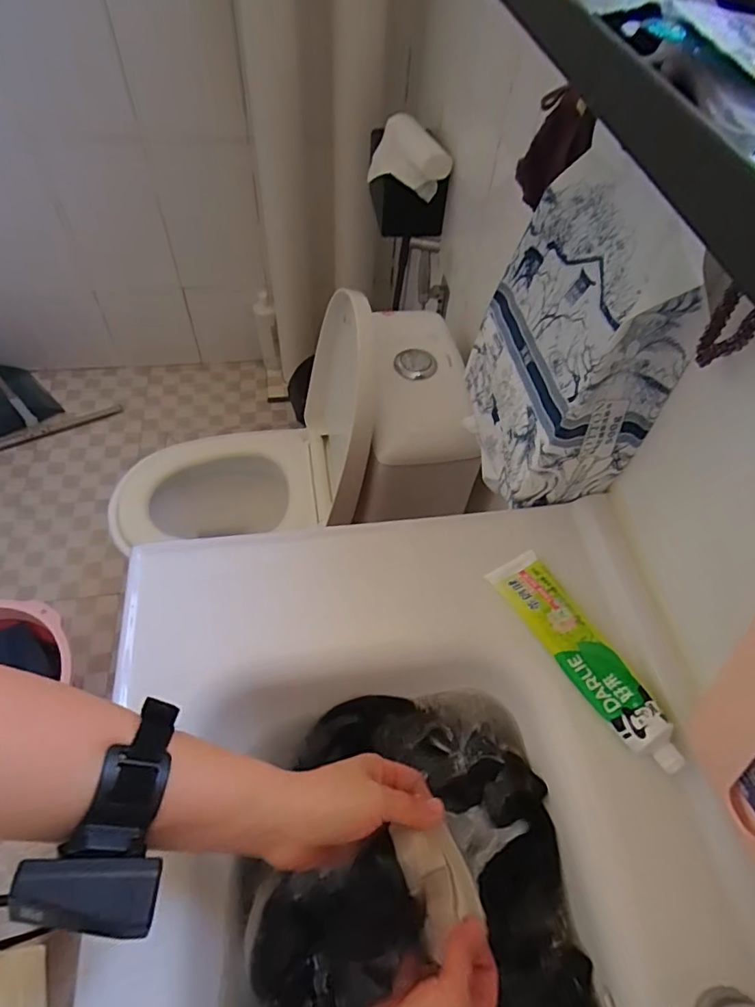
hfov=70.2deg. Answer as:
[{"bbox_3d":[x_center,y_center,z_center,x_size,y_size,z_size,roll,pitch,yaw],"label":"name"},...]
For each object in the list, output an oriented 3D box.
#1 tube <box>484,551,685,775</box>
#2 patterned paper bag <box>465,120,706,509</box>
[{"bbox_3d":[0.179,0.125,0.464,0.053,0.023,0.204,-24,60,-18],"label":"tube"},{"bbox_3d":[0.182,-0.149,0.519,0.129,0.263,0.195,2,55,-2],"label":"patterned paper bag"}]

